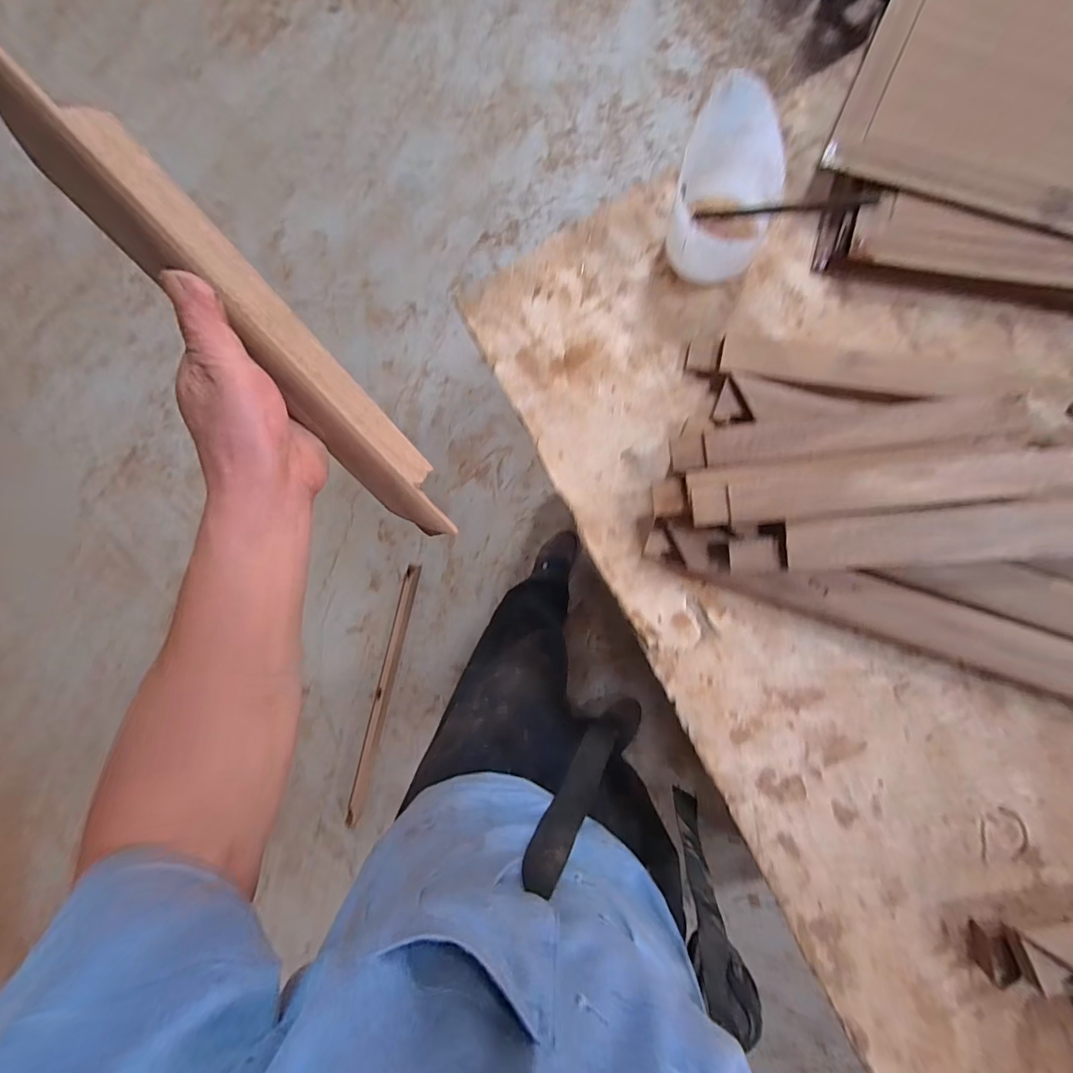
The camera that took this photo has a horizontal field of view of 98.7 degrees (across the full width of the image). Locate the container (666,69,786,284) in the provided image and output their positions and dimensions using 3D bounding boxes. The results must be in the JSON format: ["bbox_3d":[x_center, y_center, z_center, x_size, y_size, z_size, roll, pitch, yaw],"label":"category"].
[{"bbox_3d":[0.177,-0.312,0.430,0.090,0.126,0.103,20,91,6],"label":"container"}]

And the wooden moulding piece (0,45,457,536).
[{"bbox_3d":[-0.160,-0.114,0.281,0.044,0.024,0.310,-37,118,4],"label":"wooden moulding piece"}]

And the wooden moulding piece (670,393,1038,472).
[{"bbox_3d":[0.299,-0.093,0.424,0.335,0.028,0.049,-4,87,8],"label":"wooden moulding piece"}]

